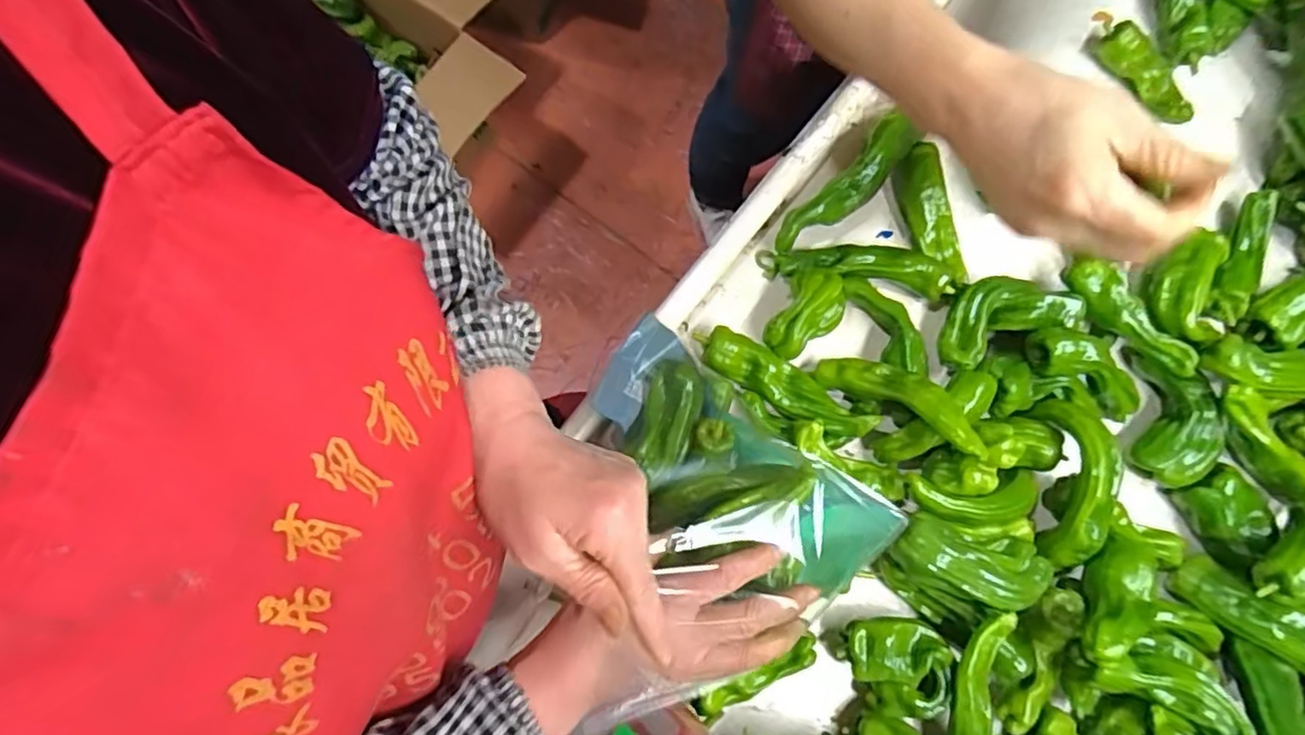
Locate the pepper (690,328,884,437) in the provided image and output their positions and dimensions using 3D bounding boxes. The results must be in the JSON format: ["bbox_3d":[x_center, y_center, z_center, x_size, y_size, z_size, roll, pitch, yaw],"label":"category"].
[{"bbox_3d":[0.115,0.012,0.582,0.163,0.033,0.042,31,79,5],"label":"pepper"}]

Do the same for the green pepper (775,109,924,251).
[{"bbox_3d":[0.187,-0.174,0.627,0.042,0.028,0.181,42,80,7],"label":"green pepper"}]

